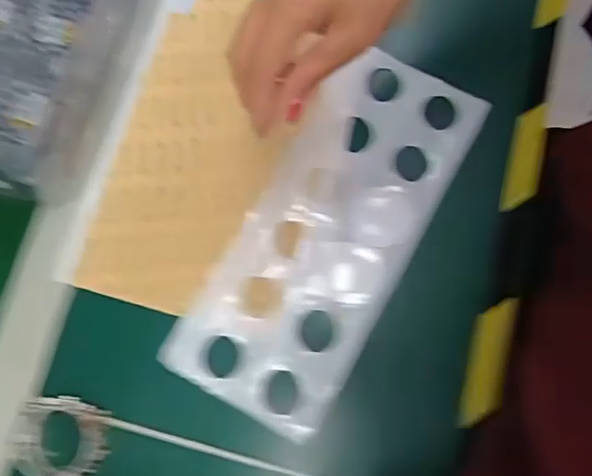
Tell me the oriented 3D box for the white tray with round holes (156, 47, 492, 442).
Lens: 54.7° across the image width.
[{"bbox_3d":[0.025,-0.008,0.407,0.116,0.011,0.273,30,79,8],"label":"white tray with round holes"}]

